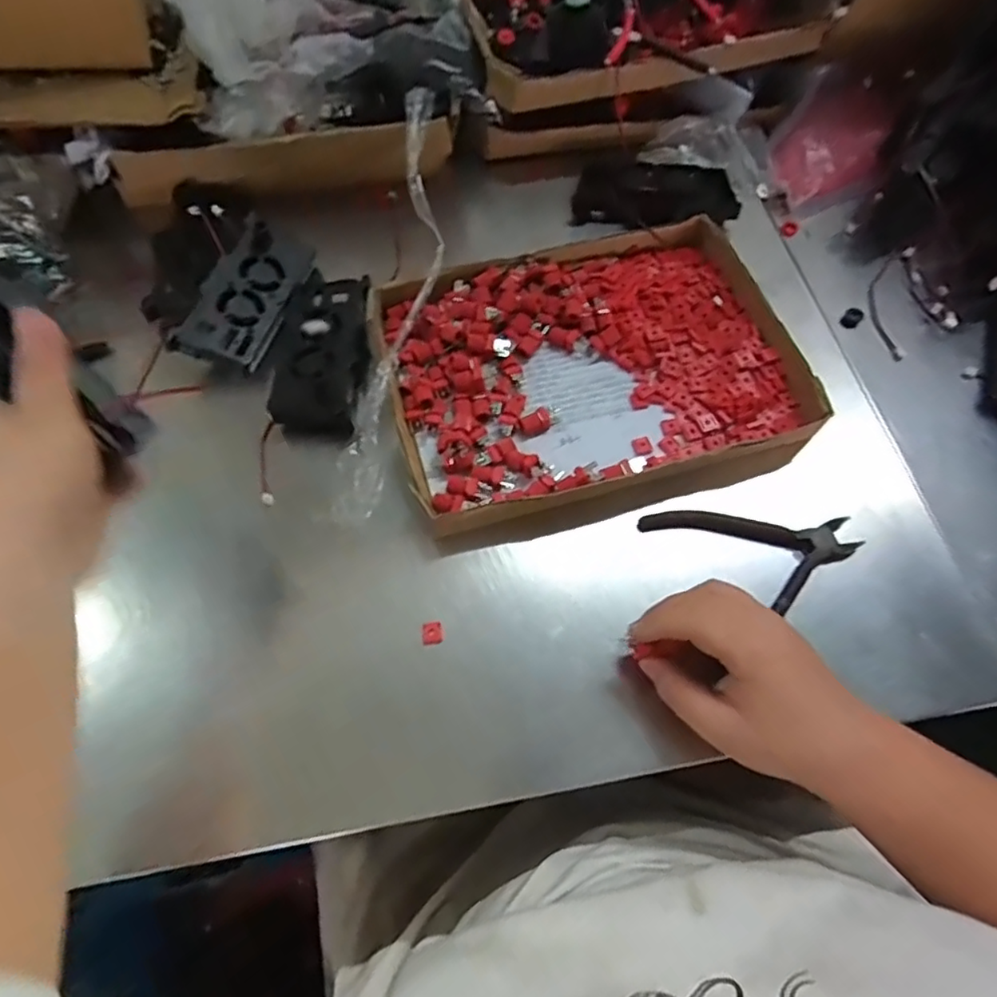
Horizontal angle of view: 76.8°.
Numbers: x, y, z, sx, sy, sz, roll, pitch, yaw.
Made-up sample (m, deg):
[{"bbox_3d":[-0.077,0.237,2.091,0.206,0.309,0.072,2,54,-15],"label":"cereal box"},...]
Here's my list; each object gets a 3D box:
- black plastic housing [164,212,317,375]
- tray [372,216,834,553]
[{"bbox_3d":[-0.212,-0.172,0.532,0.063,0.021,0.147,26,64,-11],"label":"black plastic housing"},{"bbox_3d":[0.073,-0.104,0.498,0.305,0.032,0.247,-13,63,-5],"label":"tray"}]

